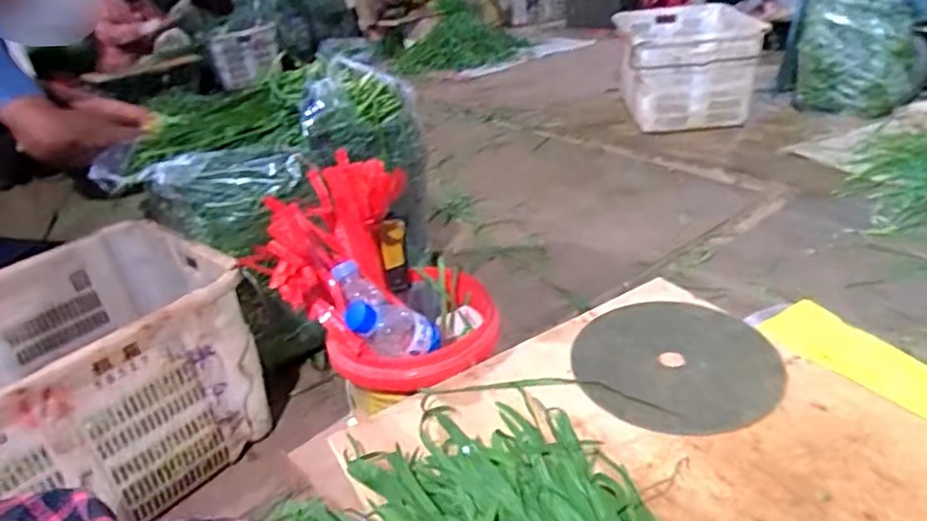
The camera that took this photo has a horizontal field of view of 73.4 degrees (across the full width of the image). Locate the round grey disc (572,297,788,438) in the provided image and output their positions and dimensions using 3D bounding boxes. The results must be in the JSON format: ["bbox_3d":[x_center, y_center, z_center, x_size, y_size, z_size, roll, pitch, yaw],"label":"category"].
[{"bbox_3d":[0.229,0.108,0.678,0.205,0.010,0.213,-6,29,3],"label":"round grey disc"}]

